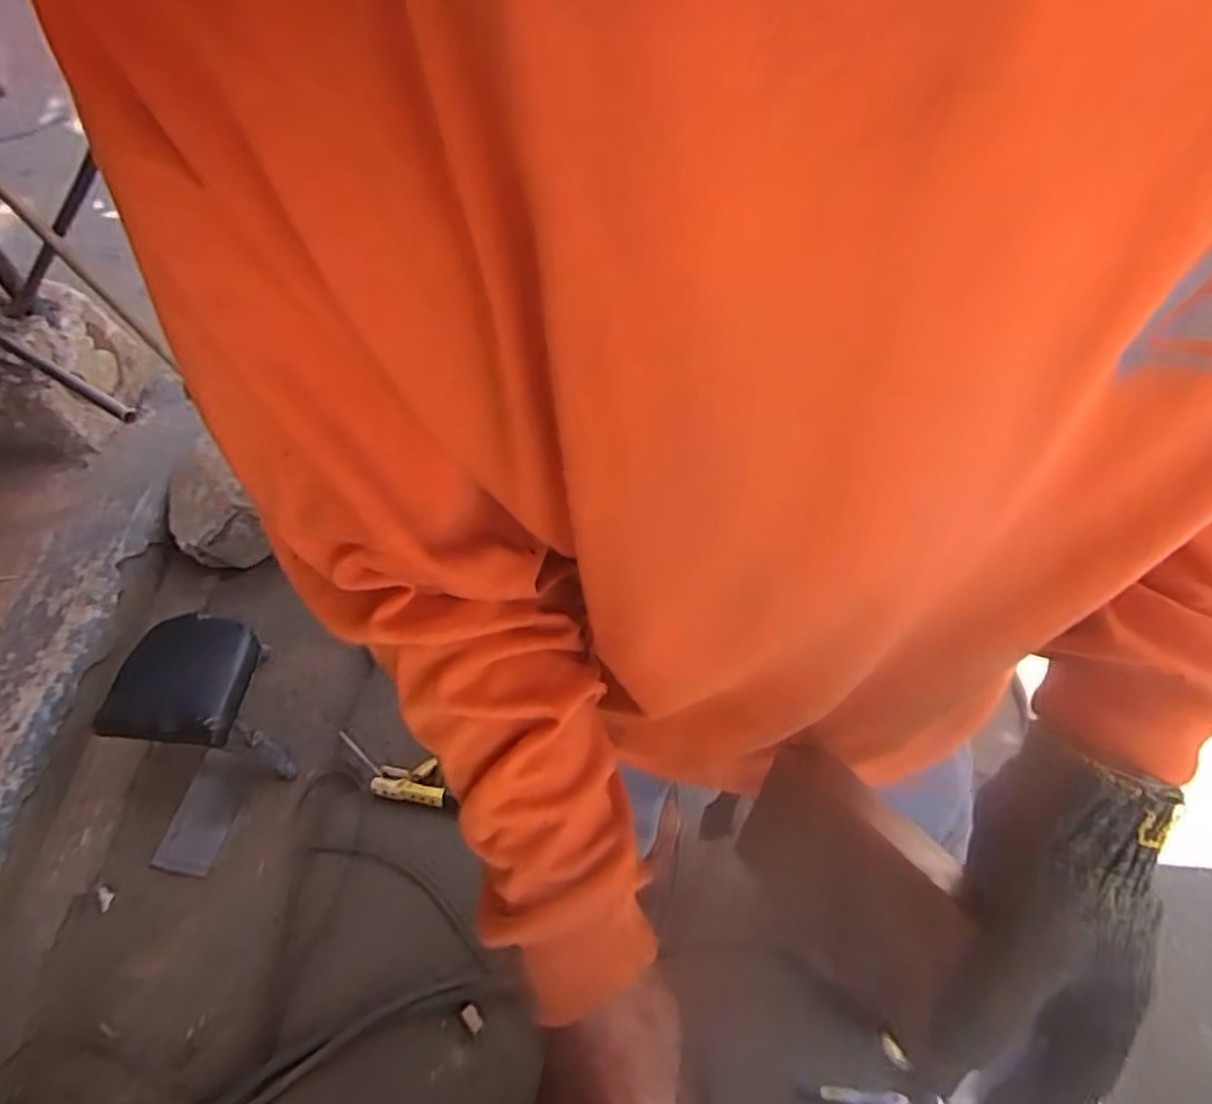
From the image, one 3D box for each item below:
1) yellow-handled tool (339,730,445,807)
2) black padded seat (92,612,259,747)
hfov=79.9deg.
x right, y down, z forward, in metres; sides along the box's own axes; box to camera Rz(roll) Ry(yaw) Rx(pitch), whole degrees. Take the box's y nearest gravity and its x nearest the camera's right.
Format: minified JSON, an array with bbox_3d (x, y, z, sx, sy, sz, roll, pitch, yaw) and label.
[{"bbox_3d":[-0.342,0.355,1.158,0.187,0.053,0.071,11,57,7],"label":"yellow-handled tool"},{"bbox_3d":[-0.655,0.194,1.114,0.195,0.042,0.202,5,56,3],"label":"black padded seat"}]

